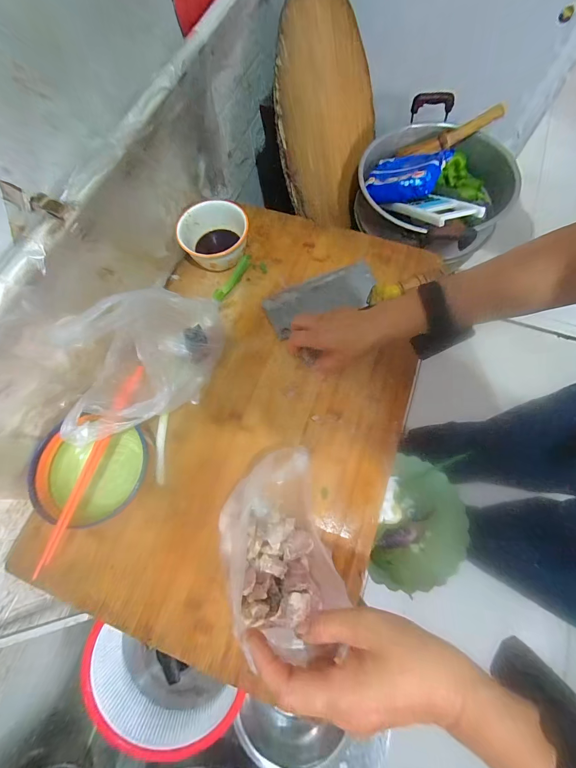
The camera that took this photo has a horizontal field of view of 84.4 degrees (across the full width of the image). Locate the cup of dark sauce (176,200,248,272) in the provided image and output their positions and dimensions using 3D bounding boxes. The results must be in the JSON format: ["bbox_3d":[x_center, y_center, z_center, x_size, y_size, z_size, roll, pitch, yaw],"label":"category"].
[{"bbox_3d":[-0.116,-0.237,0.527,0.103,0.063,0.102,-1,70,2],"label":"cup of dark sauce"}]

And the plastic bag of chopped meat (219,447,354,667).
[{"bbox_3d":[-0.013,0.189,0.368,0.124,0.066,0.215,-15,70,-3],"label":"plastic bag of chopped meat"}]

